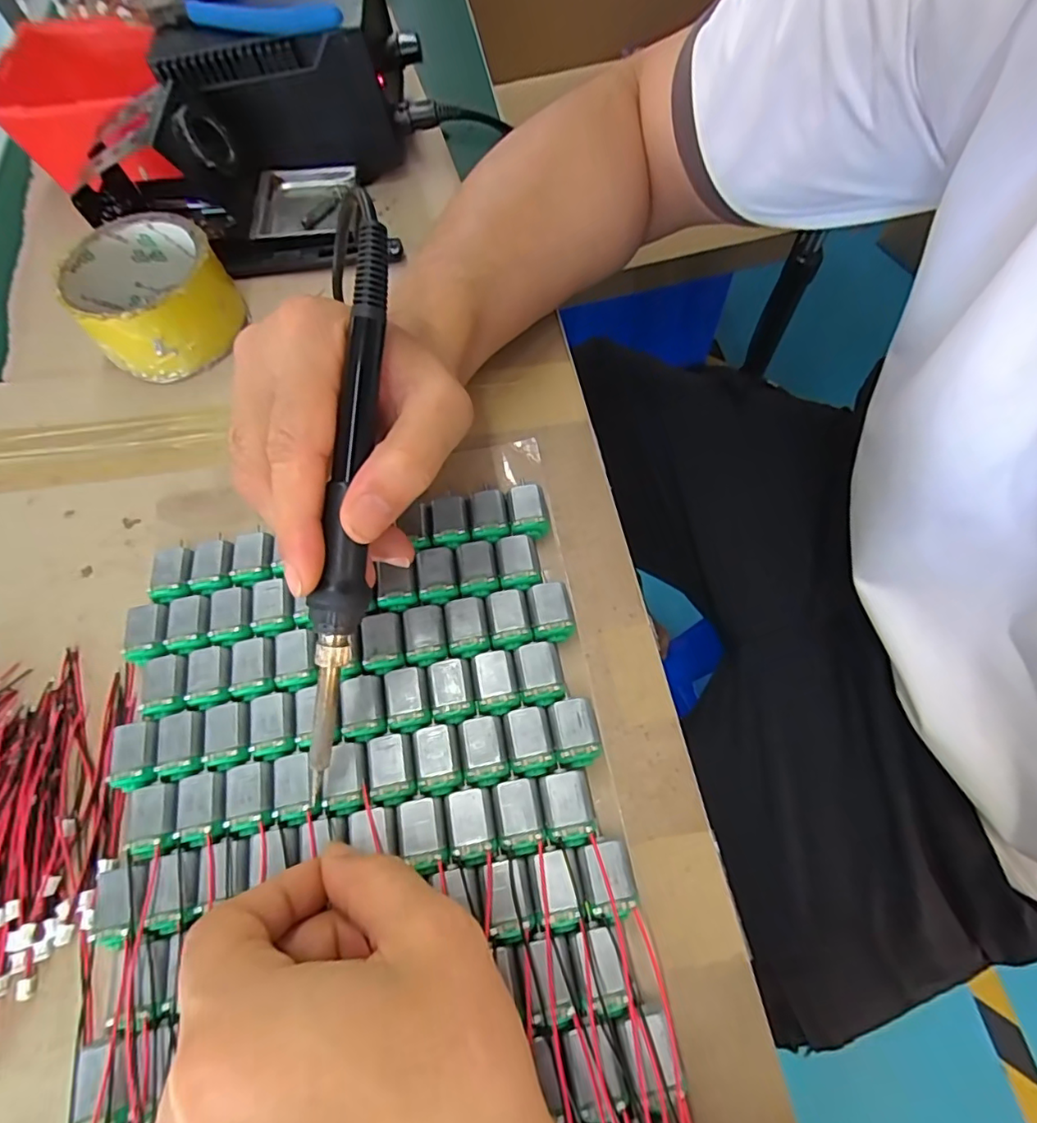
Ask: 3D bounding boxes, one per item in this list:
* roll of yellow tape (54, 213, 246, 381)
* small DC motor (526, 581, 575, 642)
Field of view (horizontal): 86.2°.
[{"bbox_3d":[-0.213,-0.156,0.329,0.081,0.049,0.082,-1,66,2],"label":"roll of yellow tape"},{"bbox_3d":[0.015,0.025,0.258,0.019,0.016,0.027,-9,66,-2],"label":"small DC motor"}]

